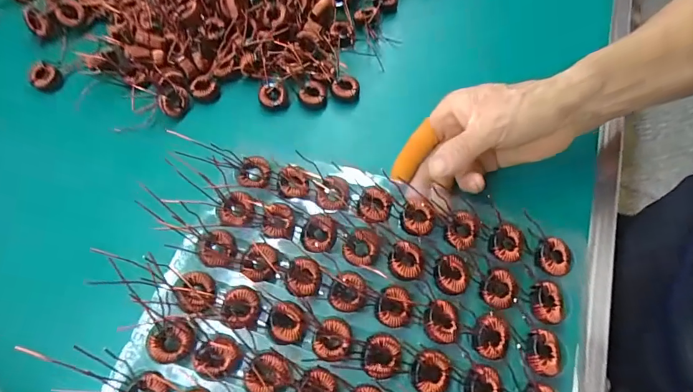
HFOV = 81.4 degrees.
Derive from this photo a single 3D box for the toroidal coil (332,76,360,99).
[{"bbox_3d":[-0.001,-0.103,0.383,0.025,0.012,0.019,5,63,1],"label":"toroidal coil"}]

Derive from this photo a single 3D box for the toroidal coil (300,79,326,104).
[{"bbox_3d":[-0.030,-0.098,0.377,0.022,0.006,0.022,1,61,-2],"label":"toroidal coil"}]

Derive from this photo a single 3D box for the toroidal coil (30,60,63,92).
[{"bbox_3d":[-0.281,-0.112,0.376,0.028,0.010,0.026,1,61,-2],"label":"toroidal coil"}]

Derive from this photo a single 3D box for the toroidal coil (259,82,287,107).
[{"bbox_3d":[-0.069,-0.095,0.372,0.024,0.008,0.021,8,61,2],"label":"toroidal coil"}]

